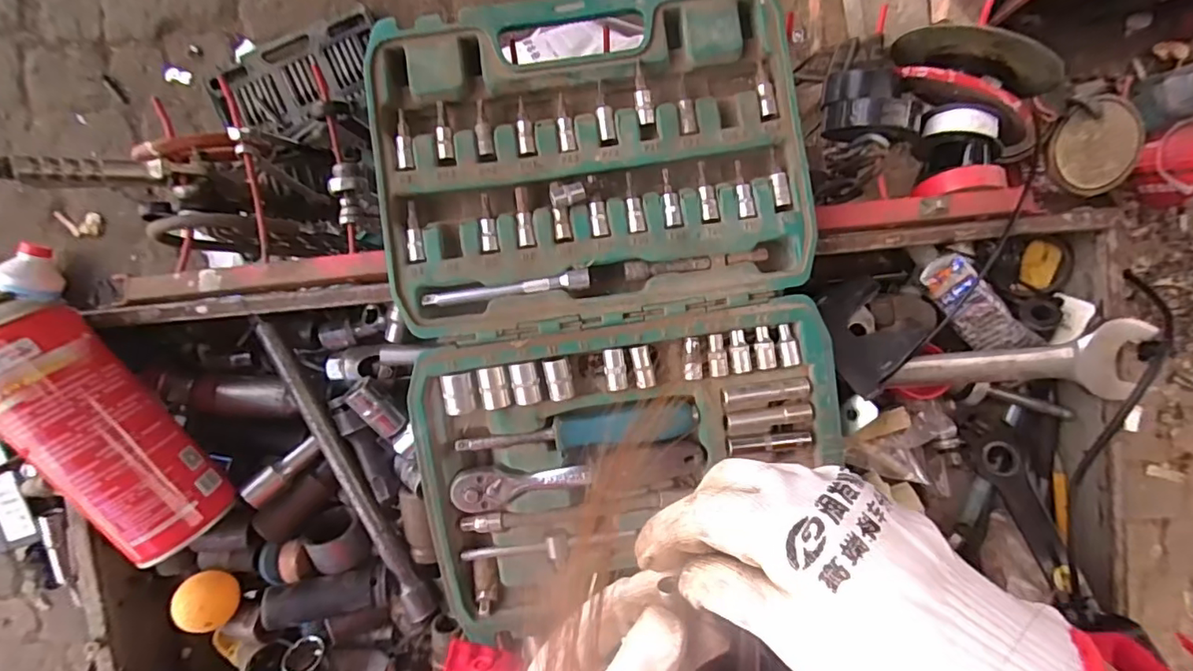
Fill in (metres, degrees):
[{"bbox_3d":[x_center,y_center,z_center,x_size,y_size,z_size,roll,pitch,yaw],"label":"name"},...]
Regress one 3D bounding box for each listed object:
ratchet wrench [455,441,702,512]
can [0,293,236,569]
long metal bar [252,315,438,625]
[{"bbox_3d":[-0.011,0.087,0.338,0.155,0.013,0.028,-9,96,-1],"label":"ratchet wrench"},{"bbox_3d":[-0.305,0.051,0.330,0.059,0.051,0.187,-27,111,1],"label":"can"},{"bbox_3d":[-0.178,0.099,0.388,0.023,0.016,0.239,-26,96,1],"label":"long metal bar"}]

